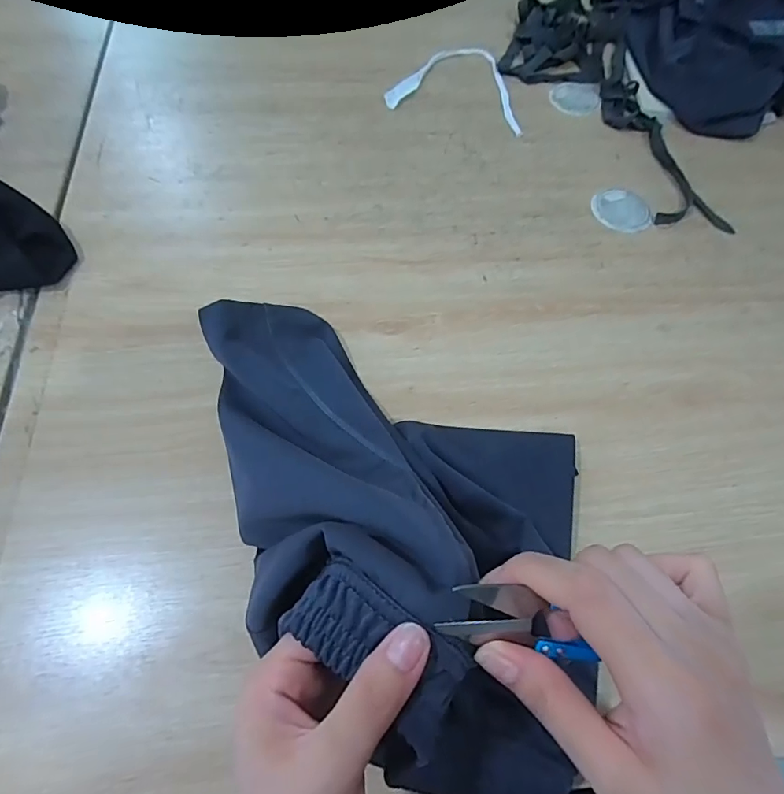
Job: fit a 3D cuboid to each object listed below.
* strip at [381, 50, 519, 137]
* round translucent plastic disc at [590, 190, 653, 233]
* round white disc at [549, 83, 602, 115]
[{"bbox_3d":[0.090,-0.410,0.629,0.170,0.005,0.158,13,64,3],"label":"strip"},{"bbox_3d":[0.256,-0.210,0.542,0.062,0.004,0.059,1,64,-3],"label":"round translucent plastic disc"},{"bbox_3d":[0.240,-0.389,0.631,0.065,0.005,0.064,1,64,-3],"label":"round white disc"}]

